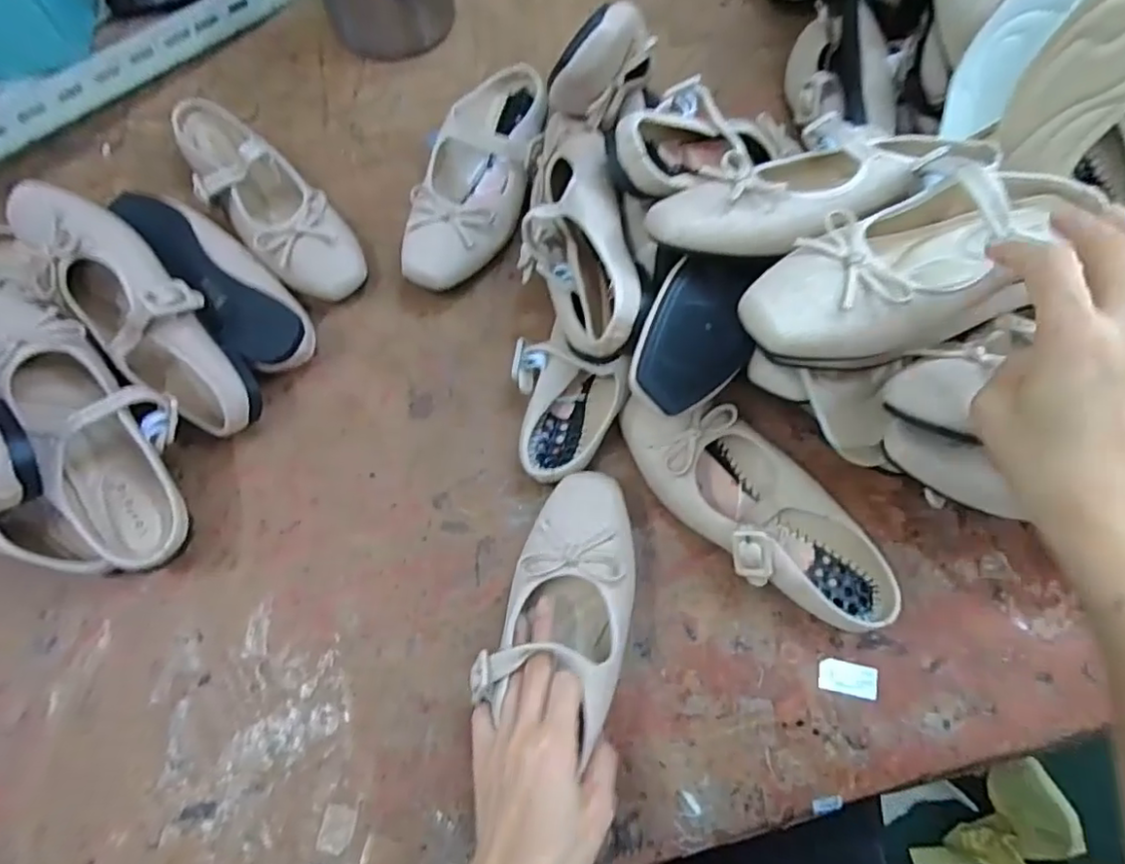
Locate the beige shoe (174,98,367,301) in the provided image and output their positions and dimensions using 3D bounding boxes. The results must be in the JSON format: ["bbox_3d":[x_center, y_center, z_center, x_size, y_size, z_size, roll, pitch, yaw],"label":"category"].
[{"bbox_3d":[-0.271,-0.210,0.554,0.239,0.056,0.071,43,76,15],"label":"beige shoe"}]

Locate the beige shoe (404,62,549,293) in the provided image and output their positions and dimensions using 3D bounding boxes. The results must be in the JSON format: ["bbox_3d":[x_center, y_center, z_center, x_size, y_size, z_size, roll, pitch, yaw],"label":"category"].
[{"bbox_3d":[-0.073,-0.237,0.561,0.094,0.047,0.241,14,73,6],"label":"beige shoe"}]

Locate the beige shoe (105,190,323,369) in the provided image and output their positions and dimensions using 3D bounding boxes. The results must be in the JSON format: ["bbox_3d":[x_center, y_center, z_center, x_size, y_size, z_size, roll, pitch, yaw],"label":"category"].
[{"bbox_3d":[-0.301,-0.129,0.515,0.227,0.060,0.073,38,33,9],"label":"beige shoe"}]

